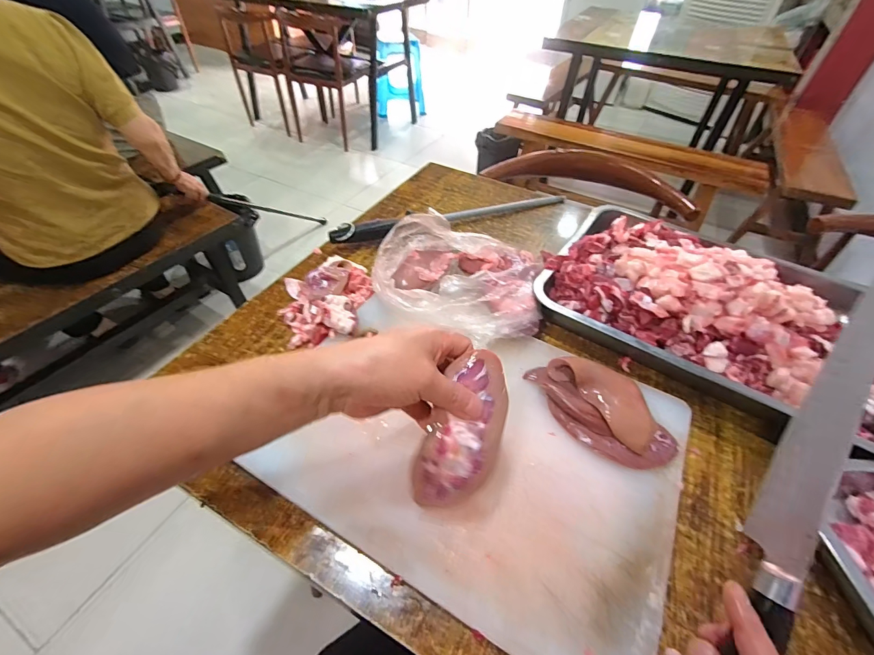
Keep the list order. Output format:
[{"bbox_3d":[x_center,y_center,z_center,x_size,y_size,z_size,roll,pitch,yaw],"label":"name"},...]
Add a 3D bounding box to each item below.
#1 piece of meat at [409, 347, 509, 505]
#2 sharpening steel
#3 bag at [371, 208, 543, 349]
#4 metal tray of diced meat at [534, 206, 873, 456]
[{"bbox_3d":[0.022,0.082,0.313,0.054,0.028,0.128,21,85,16],"label":"piece of meat"},{"bbox_3d":[0.036,-0.189,0.665,0.427,0.024,0.036,-15,32,-21],"label":"sharpening steel"},{"bbox_3d":[0.032,-0.066,0.496,0.196,0.088,0.185,9,47,6],"label":"bag"},{"bbox_3d":[0.329,-0.025,0.477,0.388,0.096,0.230,32,53,25],"label":"metal tray of diced meat"}]

